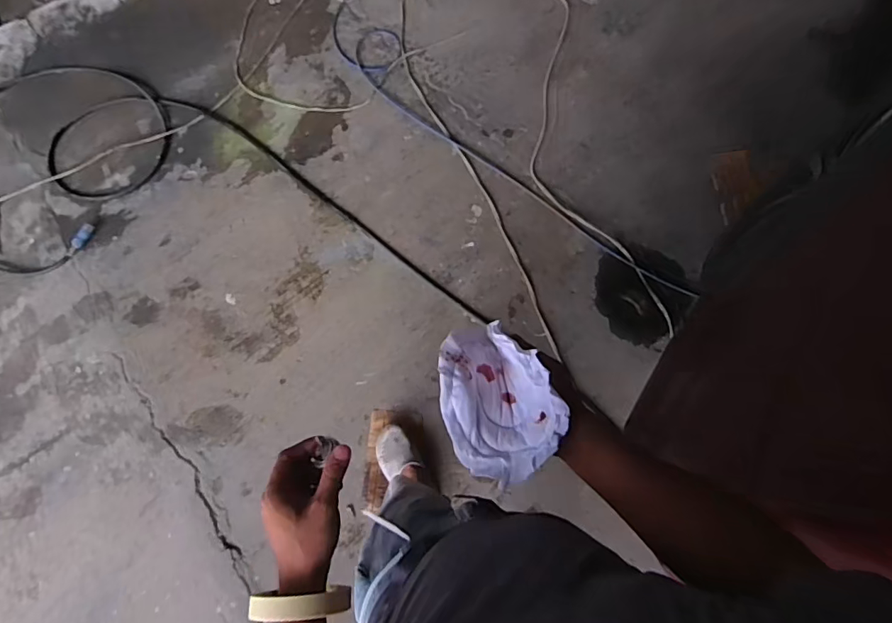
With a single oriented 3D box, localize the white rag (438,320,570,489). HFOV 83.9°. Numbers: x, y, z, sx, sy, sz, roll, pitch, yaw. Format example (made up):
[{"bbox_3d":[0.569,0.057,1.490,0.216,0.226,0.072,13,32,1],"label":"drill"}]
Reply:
[{"bbox_3d":[0.051,0.097,0.541,0.119,0.071,0.170,-31,76,-8],"label":"white rag"}]

